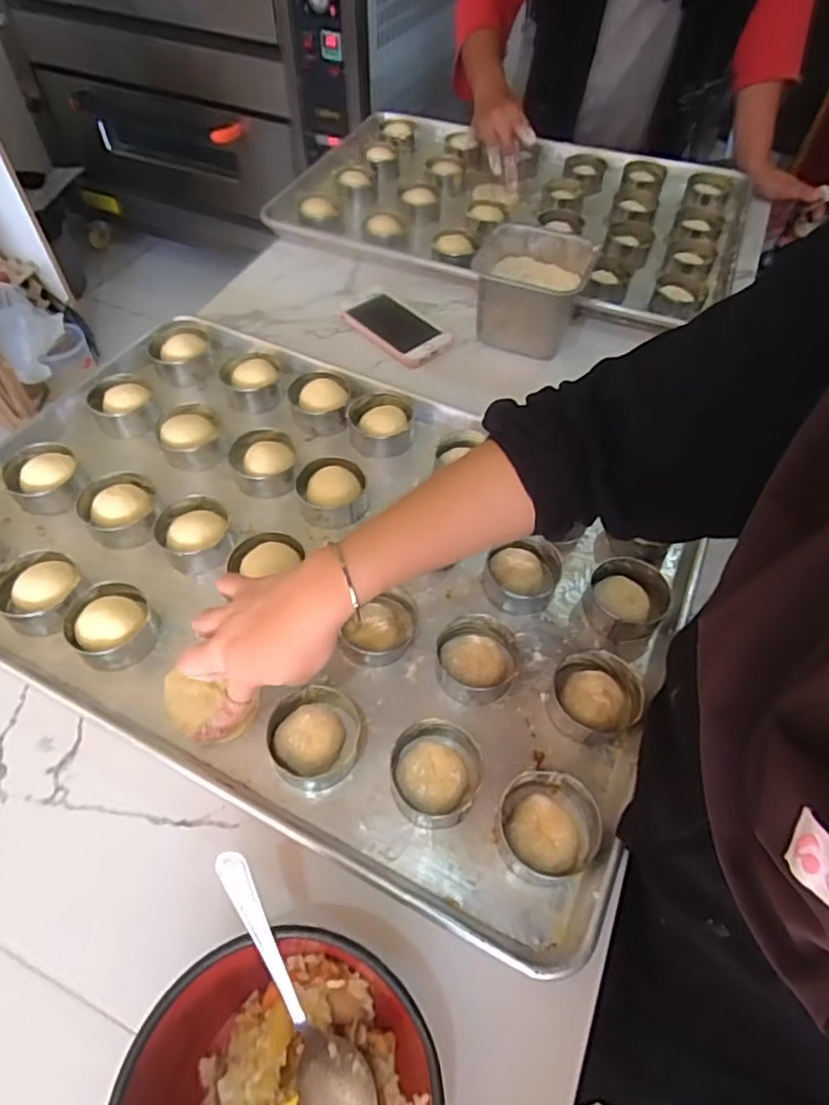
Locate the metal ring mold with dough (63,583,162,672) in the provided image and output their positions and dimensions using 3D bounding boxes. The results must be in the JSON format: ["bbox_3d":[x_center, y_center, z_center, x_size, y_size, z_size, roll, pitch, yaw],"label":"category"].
[{"bbox_3d":[-0.234,0.054,0.472,0.064,0.034,0.059,1,54,-1],"label":"metal ring mold with dough"}]

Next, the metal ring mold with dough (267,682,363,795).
[{"bbox_3d":[-0.070,0.125,0.426,0.060,0.026,0.067,-2,55,-4],"label":"metal ring mold with dough"}]

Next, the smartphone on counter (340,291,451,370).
[{"bbox_3d":[-0.026,-0.267,0.713,0.074,0.018,0.148,-32,61,-22],"label":"smartphone on counter"}]

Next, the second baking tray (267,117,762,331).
[{"bbox_3d":[0.139,-0.486,0.859,0.603,0.049,0.386,21,56,13],"label":"second baking tray"}]

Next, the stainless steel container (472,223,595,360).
[{"bbox_3d":[0.131,-0.286,0.681,0.104,0.088,0.107,21,56,12],"label":"stainless steel container"}]

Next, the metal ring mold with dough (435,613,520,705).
[{"bbox_3d":[0.047,0.078,0.459,0.060,0.023,0.062,1,54,-1],"label":"metal ring mold with dough"}]

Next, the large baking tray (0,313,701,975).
[{"bbox_3d":[-0.100,-0.017,0.518,0.622,0.034,0.392,25,57,15],"label":"large baking tray"}]

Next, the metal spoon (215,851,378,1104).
[{"bbox_3d":[-0.059,0.222,0.308,0.033,0.018,0.159,-23,93,-16],"label":"metal spoon"}]

